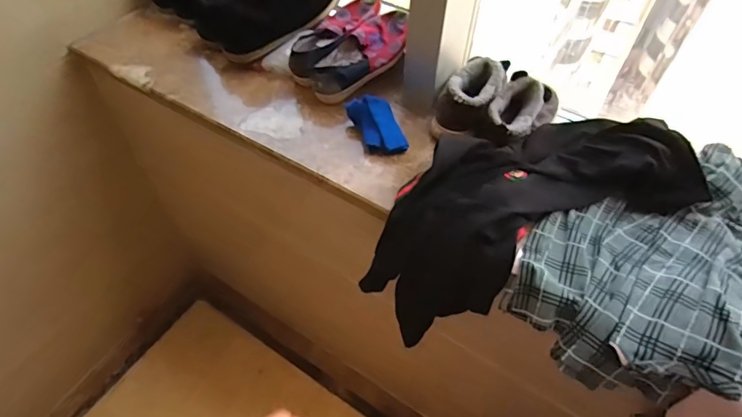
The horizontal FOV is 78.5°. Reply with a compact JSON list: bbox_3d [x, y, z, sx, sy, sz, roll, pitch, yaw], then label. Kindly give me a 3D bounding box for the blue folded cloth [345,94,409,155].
[{"bbox_3d":[0.015,-0.147,0.810,0.077,0.042,0.147,-18,55,-14],"label":"blue folded cloth"}]

